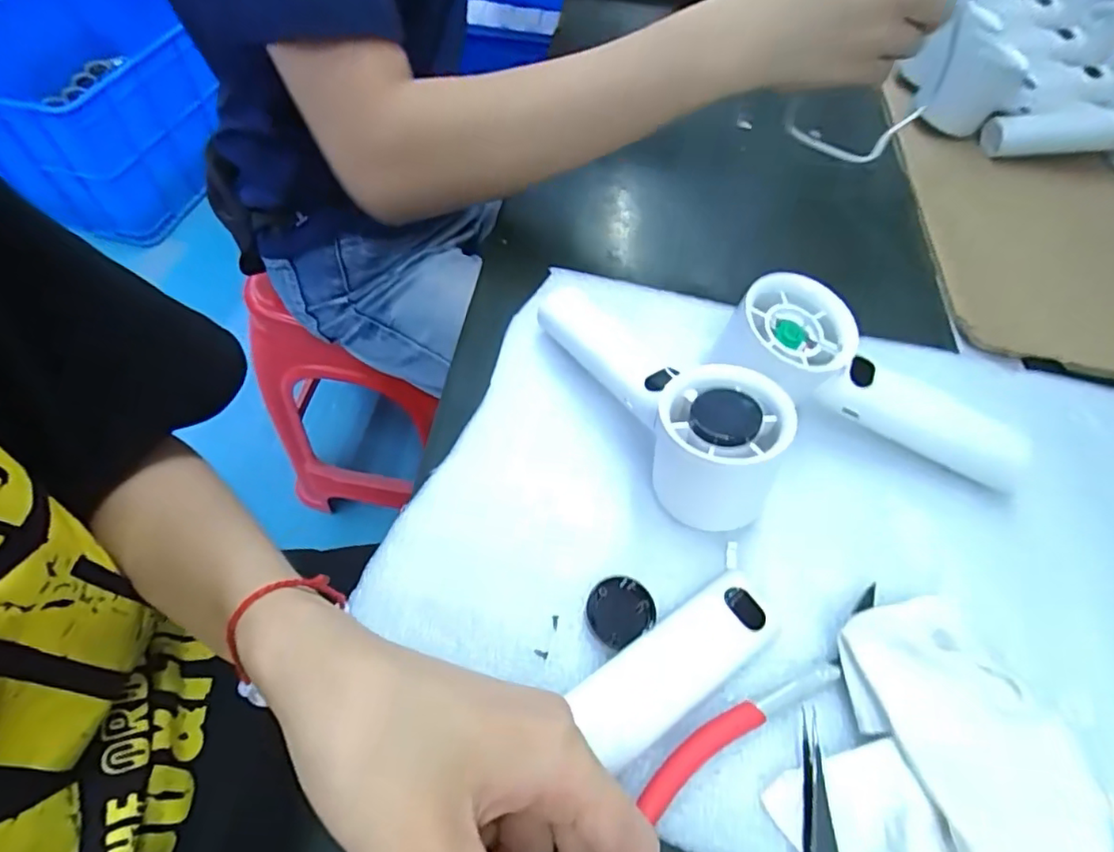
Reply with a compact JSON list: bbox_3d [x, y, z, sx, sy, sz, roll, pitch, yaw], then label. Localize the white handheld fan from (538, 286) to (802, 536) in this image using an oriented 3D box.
[{"bbox_3d":[0.045,-0.029,0.293,0.052,0.060,0.171,-23,62,-17],"label":"white handheld fan"}]

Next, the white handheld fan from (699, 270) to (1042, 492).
[{"bbox_3d":[0.158,-0.016,0.298,0.166,0.049,0.059,27,60,-3],"label":"white handheld fan"}]

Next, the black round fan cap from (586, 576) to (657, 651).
[{"bbox_3d":[0.028,0.080,0.254,0.029,0.008,0.027,2,57,-2],"label":"black round fan cap"}]

